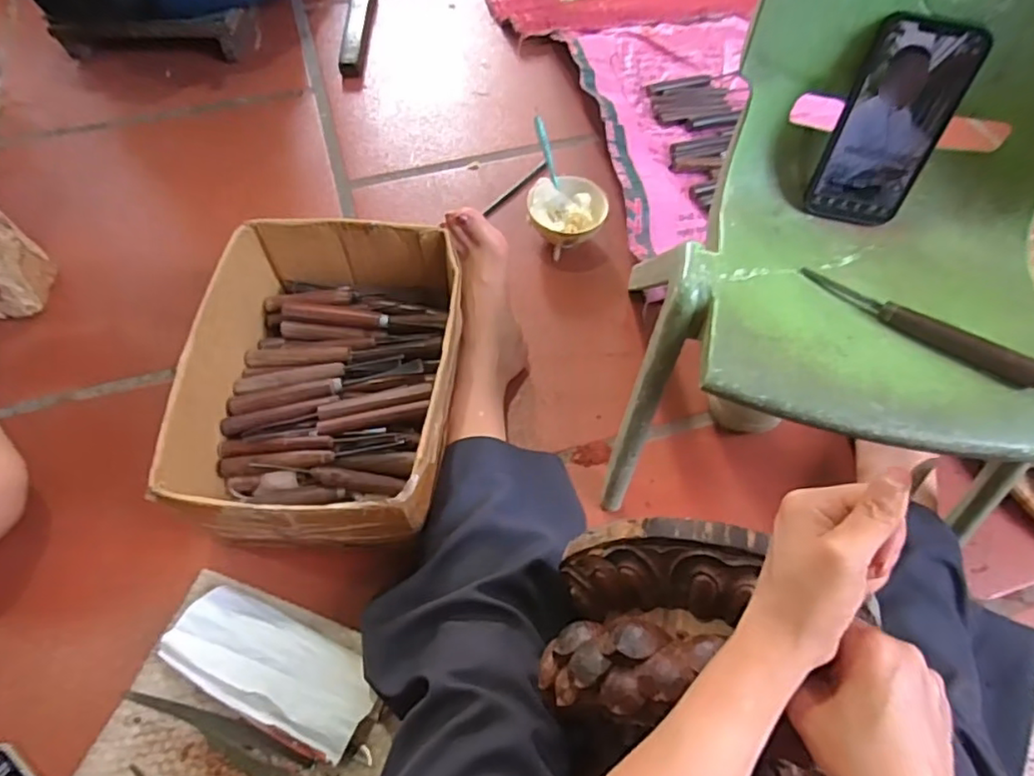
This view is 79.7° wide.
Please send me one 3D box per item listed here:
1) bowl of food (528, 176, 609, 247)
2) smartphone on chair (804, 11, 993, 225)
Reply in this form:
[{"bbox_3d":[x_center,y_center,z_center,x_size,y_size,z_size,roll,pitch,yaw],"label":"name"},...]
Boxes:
[{"bbox_3d":[0.068,-0.236,0.854,0.105,0.058,0.099,1,61,-1],"label":"bowl of food"},{"bbox_3d":[0.315,-0.216,0.520,0.089,0.162,0.012,16,45,10],"label":"smartphone on chair"}]

